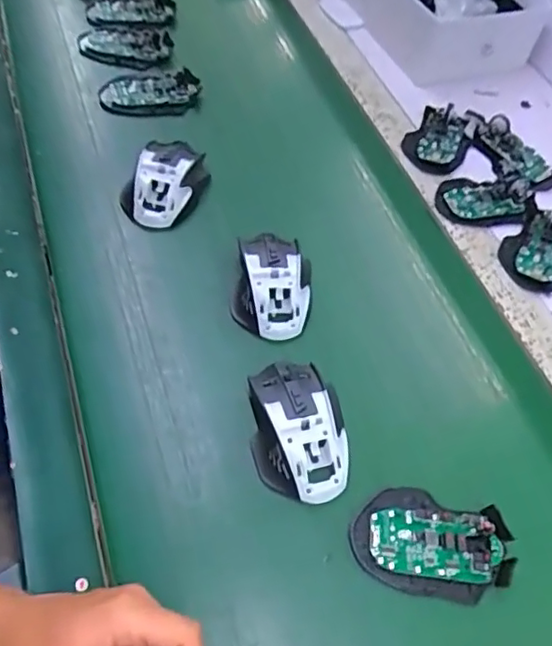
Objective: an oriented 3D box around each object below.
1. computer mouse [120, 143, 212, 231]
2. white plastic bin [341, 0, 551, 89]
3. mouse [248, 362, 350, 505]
[{"bbox_3d":[-0.112,-0.143,0.605,0.068,0.051,0.107,23,57,8],"label":"computer mouse"},{"bbox_3d":[0.230,-0.474,0.828,0.213,0.094,0.272,-19,60,-14],"label":"white plastic bin"},{"bbox_3d":[0.018,0.081,0.465,0.074,0.034,0.117,-8,58,-12],"label":"mouse"}]

